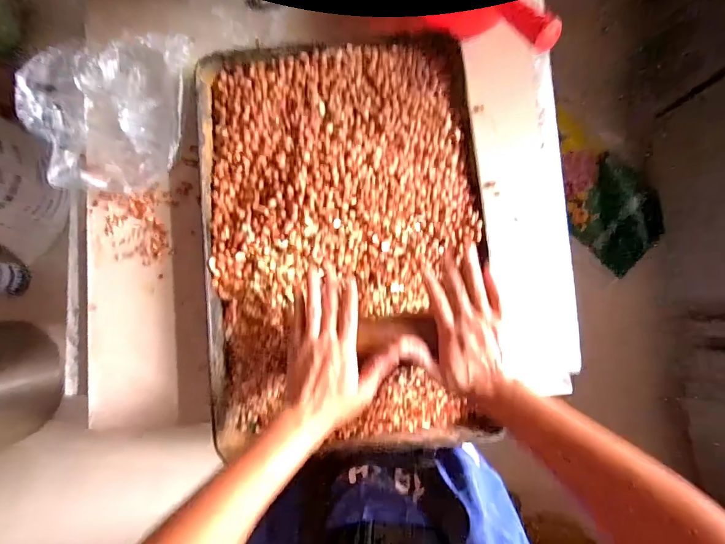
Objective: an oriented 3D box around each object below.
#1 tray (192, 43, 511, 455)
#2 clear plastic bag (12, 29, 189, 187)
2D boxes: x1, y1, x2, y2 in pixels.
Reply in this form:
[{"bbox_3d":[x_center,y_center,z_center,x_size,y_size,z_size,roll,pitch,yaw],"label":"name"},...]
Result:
[{"bbox_3d":[-0.027,-0.051,0.546,0.389,0.060,0.580,-5,84,-1],"label":"tray"},{"bbox_3d":[-0.388,-0.248,0.578,0.234,0.035,0.235,3,84,0],"label":"clear plastic bag"}]

